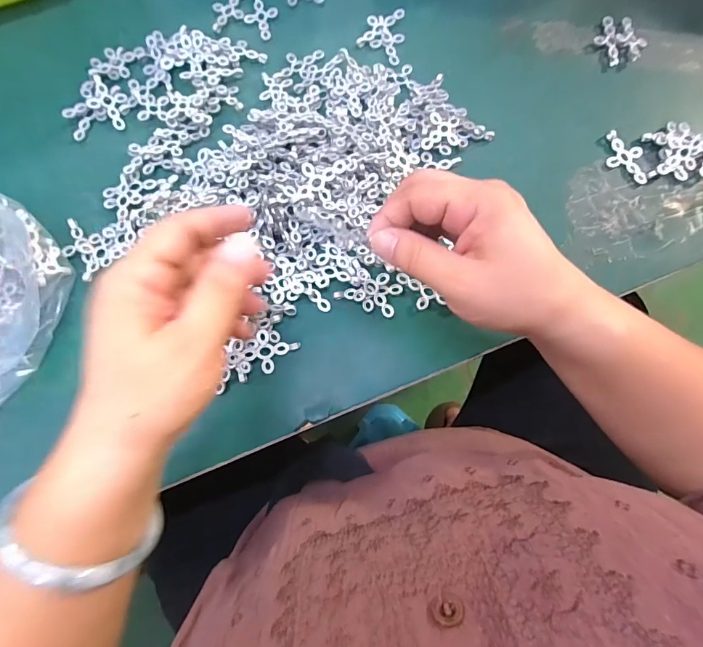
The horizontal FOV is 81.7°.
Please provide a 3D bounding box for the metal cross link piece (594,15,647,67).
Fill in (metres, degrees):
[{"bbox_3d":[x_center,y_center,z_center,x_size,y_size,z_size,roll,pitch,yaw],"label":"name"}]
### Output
[{"bbox_3d":[0.230,-0.243,0.348,0.040,0.007,0.045,-28,79,-5],"label":"metal cross link piece"}]

